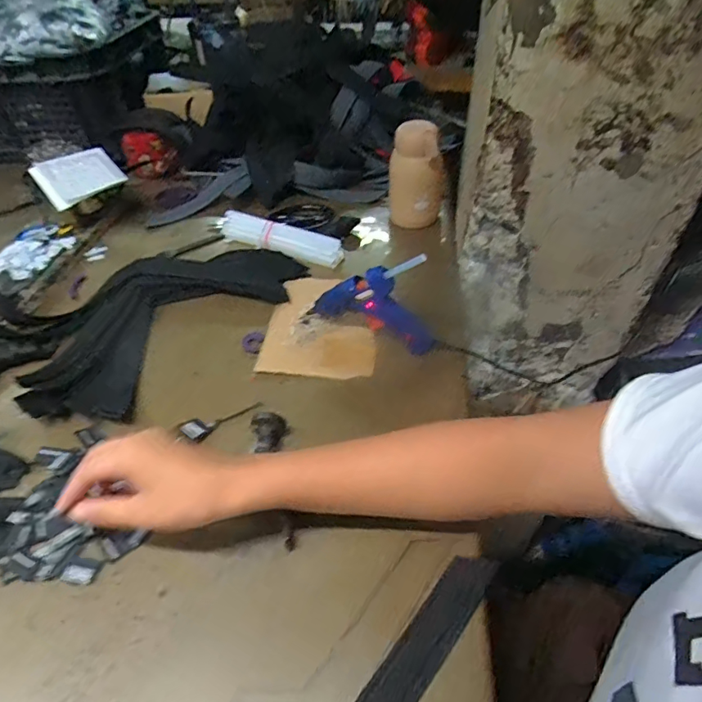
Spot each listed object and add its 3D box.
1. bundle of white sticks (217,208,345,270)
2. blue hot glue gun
[{"bbox_3d":[-0.102,-0.162,0.694,0.197,0.030,0.037,21,49,22],"label":"bundle of white sticks"},{"bbox_3d":[0.018,-0.059,0.527,0.149,0.113,0.027,10,46,12],"label":"blue hot glue gun"}]

